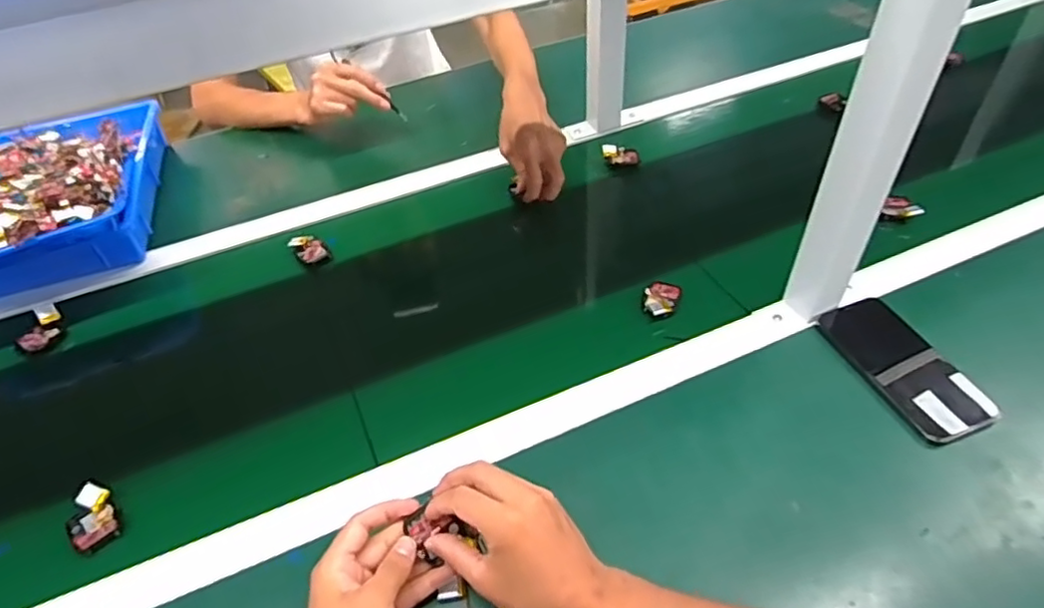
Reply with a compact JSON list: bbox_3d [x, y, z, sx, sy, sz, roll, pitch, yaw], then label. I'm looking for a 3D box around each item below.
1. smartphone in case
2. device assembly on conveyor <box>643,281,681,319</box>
[{"bbox_3d":[0.367,0.057,0.592,0.075,0.020,0.159,-17,47,-11],"label":"smartphone in case"},{"bbox_3d":[0.154,-0.006,0.683,0.037,0.014,0.055,20,51,23],"label":"device assembly on conveyor"}]

